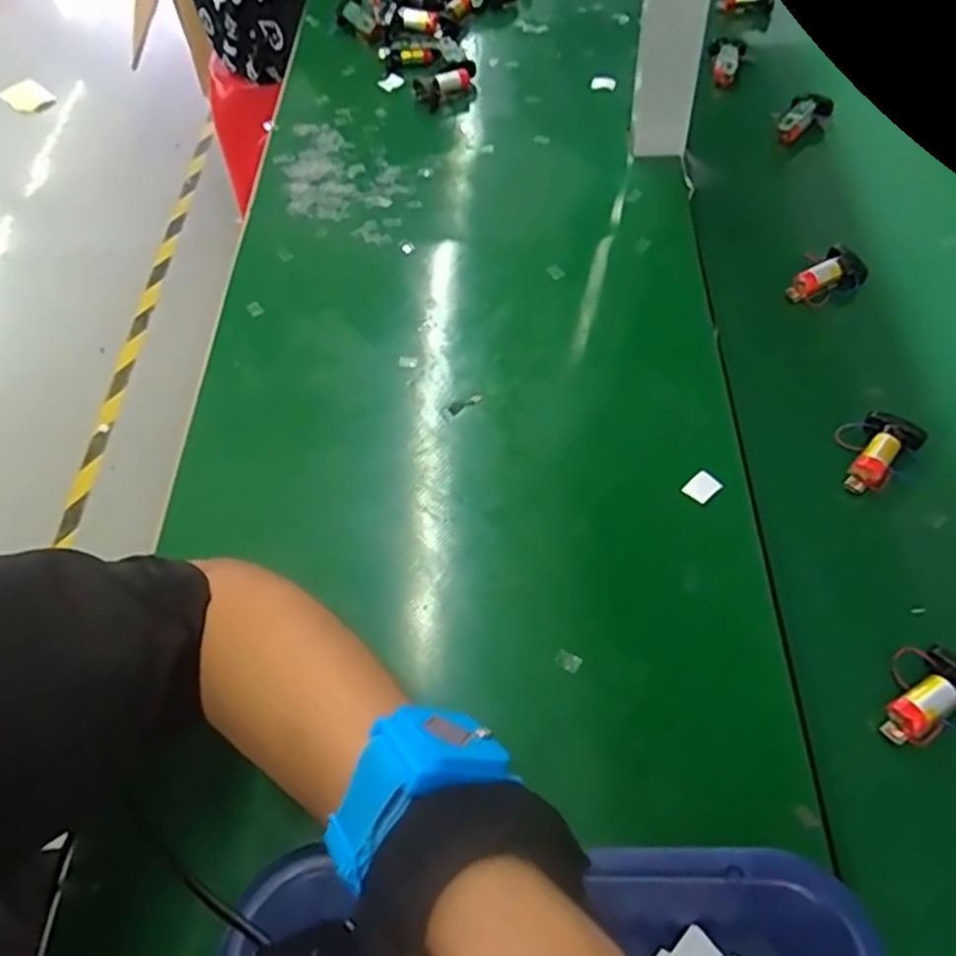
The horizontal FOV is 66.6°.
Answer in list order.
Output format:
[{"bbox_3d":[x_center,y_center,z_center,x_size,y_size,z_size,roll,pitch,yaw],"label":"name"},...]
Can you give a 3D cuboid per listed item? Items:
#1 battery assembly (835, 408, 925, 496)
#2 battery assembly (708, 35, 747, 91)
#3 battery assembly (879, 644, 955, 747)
[{"bbox_3d":[0.229,-0.018,0.425,0.048,0.019,0.039,-40,63,-19],"label":"battery assembly"},{"bbox_3d":[0.219,-0.370,0.643,0.030,0.014,0.052,13,70,5],"label":"battery assembly"},{"bbox_3d":[0.216,0.104,0.347,0.050,0.018,0.040,-40,63,-19],"label":"battery assembly"}]

